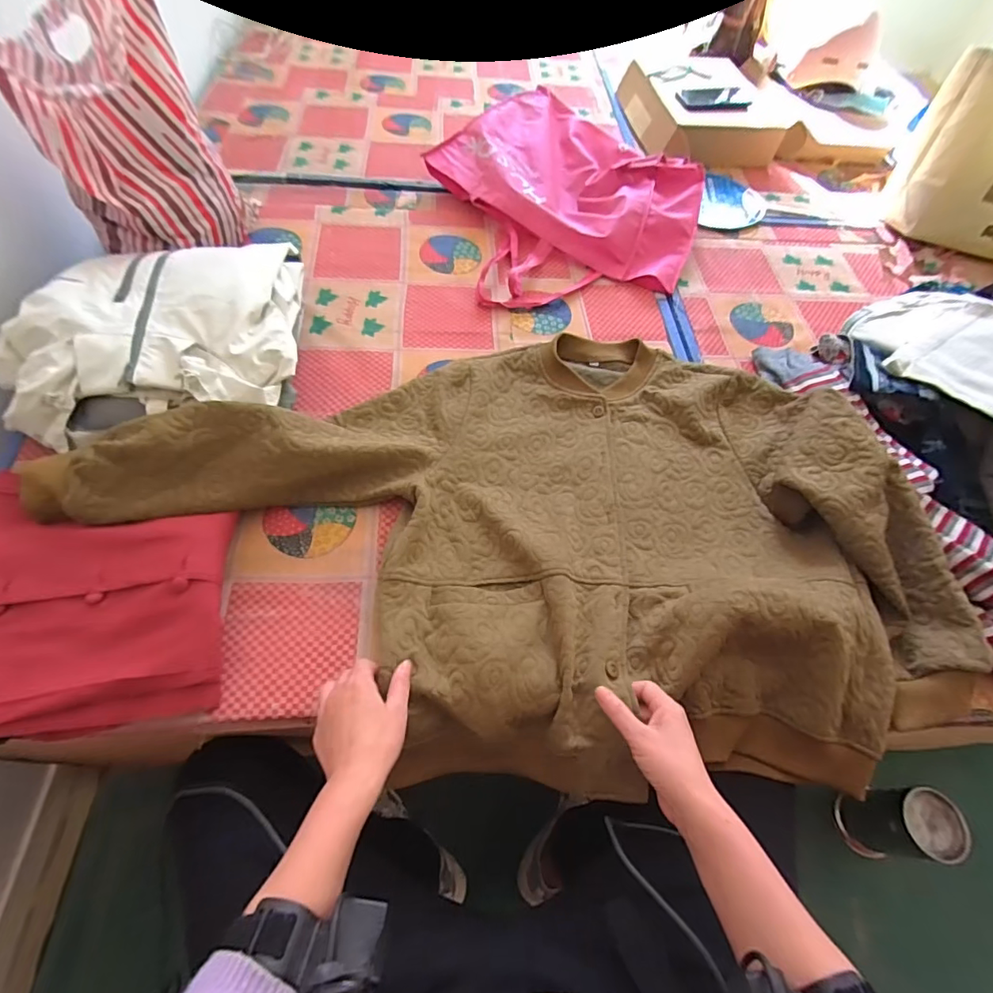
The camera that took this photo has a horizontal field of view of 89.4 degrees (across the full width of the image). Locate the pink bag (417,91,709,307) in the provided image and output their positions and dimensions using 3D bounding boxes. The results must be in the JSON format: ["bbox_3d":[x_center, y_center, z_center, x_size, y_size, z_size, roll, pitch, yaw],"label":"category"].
[{"bbox_3d":[0.145,-0.614,1.003,0.483,0.104,0.536,-13,59,-13],"label":"pink bag"}]

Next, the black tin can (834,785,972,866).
[{"bbox_3d":[0.718,0.591,0.911,0.107,0.188,0.112,2,59,-4],"label":"black tin can"}]

